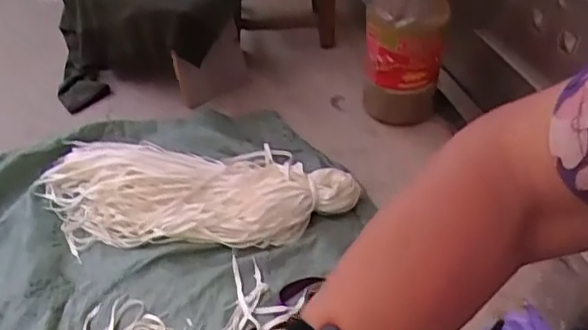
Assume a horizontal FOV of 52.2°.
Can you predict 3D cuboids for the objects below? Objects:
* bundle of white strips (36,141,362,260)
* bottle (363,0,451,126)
[{"bbox_3d":[-0.173,0.025,1.079,0.553,0.064,0.270,1,40,-5],"label":"bundle of white strips"},{"bbox_3d":[0.235,-0.277,1.260,0.159,0.360,0.181,10,40,6],"label":"bottle"}]

